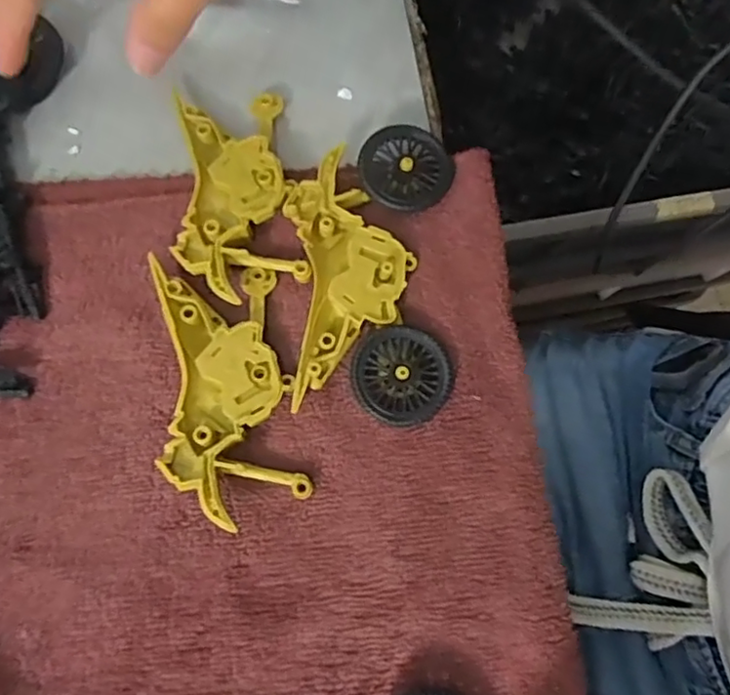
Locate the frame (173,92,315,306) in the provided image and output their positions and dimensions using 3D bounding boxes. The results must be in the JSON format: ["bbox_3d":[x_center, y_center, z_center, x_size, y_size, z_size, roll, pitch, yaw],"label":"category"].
[{"bbox_3d":[-0.054,-0.064,0.254,0.048,0.015,0.095,-10,75,-4],"label":"frame"}]

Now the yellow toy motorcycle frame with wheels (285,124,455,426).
[{"bbox_3d":[0.002,-0.032,0.245,0.062,0.013,0.118,3,74,-1],"label":"yellow toy motorcycle frame with wheels"}]

